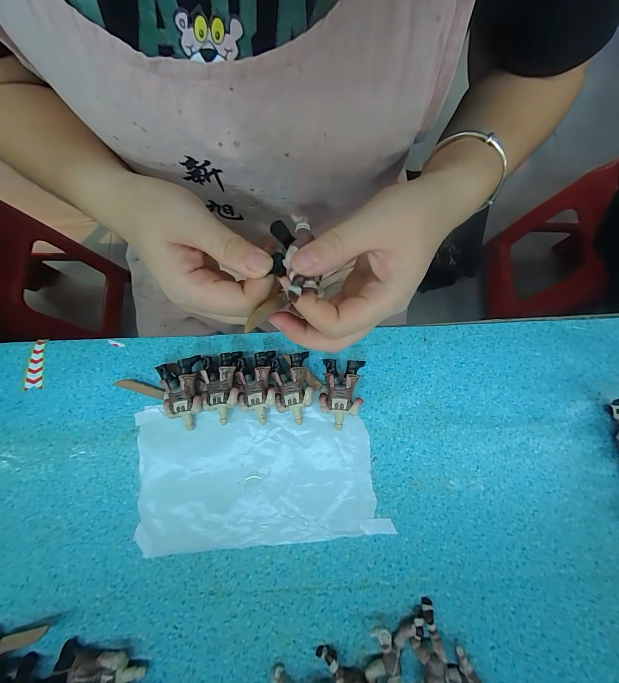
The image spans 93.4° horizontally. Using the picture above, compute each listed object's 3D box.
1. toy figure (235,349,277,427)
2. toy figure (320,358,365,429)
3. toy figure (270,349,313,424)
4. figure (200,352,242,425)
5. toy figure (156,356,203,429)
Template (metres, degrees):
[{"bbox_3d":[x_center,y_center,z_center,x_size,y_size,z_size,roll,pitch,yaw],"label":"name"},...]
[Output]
[{"bbox_3d":[-0.046,0.040,0.256,0.032,0.024,0.060,-4,77,-1],"label":"toy figure"},{"bbox_3d":[0.027,0.046,0.255,0.034,0.020,0.057,6,77,2],"label":"toy figure"},{"bbox_3d":[-0.015,0.041,0.256,0.032,0.021,0.058,-8,77,-2],"label":"toy figure"},{"bbox_3d":[-0.077,0.040,0.257,0.033,0.023,0.060,-2,77,0],"label":"figure"},{"bbox_3d":[-0.111,0.046,0.255,0.036,0.023,0.059,-12,77,-3],"label":"toy figure"}]

